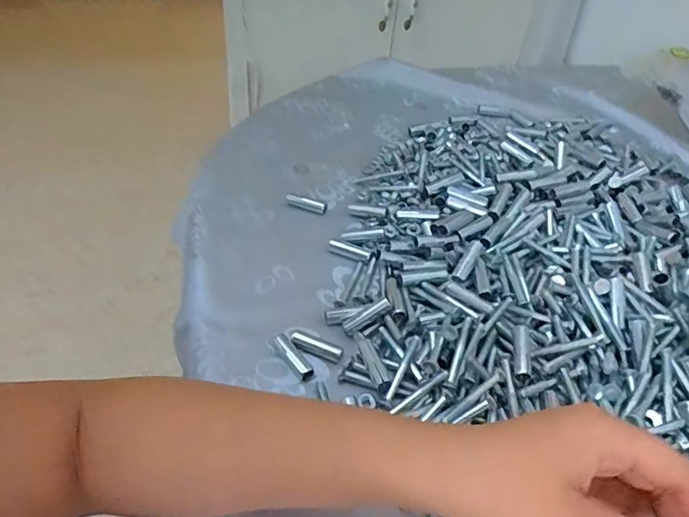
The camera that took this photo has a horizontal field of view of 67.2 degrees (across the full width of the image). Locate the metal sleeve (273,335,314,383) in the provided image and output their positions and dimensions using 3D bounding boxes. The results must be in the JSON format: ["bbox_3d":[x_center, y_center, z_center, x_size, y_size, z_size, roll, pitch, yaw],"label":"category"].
[{"bbox_3d":[-0.036,0.072,0.376,0.013,0.008,0.044,-26,54,-28],"label":"metal sleeve"}]

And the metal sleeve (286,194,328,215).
[{"bbox_3d":[-0.036,-0.052,0.501,0.041,0.007,0.012,16,46,9],"label":"metal sleeve"}]

